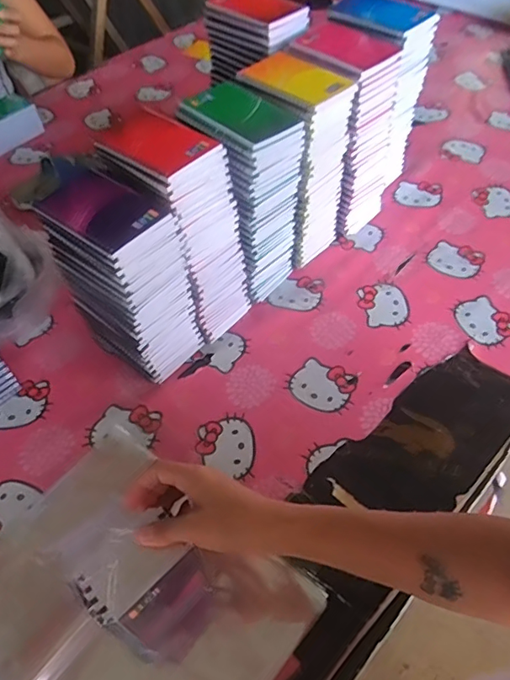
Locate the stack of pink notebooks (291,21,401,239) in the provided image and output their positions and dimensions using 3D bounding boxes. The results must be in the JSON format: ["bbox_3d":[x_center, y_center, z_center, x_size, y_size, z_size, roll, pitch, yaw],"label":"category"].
[{"bbox_3d":[0.126,-0.304,0.793,0.133,0.274,0.105,36,62,28],"label":"stack of pink notebooks"}]

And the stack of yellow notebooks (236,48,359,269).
[{"bbox_3d":[0.058,-0.251,0.758,0.141,0.267,0.120,35,62,27],"label":"stack of yellow notebooks"}]

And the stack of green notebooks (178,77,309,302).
[{"bbox_3d":[-0.010,-0.181,0.705,0.125,0.269,0.104,36,63,28],"label":"stack of green notebooks"}]

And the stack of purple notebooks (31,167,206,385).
[{"bbox_3d":[-0.155,-0.065,0.649,0.135,0.252,0.097,29,59,24],"label":"stack of purple notebooks"}]

